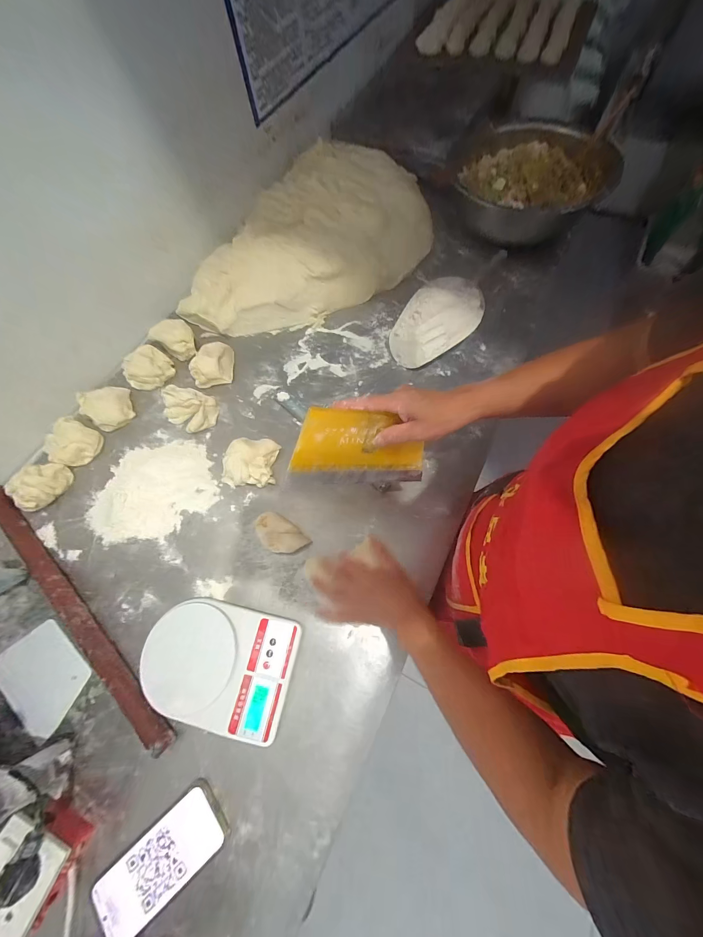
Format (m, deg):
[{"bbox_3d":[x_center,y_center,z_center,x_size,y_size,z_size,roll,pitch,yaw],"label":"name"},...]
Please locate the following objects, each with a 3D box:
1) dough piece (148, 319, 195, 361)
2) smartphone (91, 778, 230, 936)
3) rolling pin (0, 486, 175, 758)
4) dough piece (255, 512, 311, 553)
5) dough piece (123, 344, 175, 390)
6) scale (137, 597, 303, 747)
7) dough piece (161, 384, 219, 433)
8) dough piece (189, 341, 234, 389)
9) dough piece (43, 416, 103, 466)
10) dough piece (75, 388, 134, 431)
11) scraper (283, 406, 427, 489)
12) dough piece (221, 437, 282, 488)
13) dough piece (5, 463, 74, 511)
[{"bbox_3d":[-0.382,-0.282,0.686,0.093,0.053,0.056,28,71,13],"label":"dough piece"},{"bbox_3d":[-0.234,0.483,0.392,0.157,0.016,0.073,-41,71,-13],"label":"smartphone"},{"bbox_3d":[-0.453,0.210,0.506,0.545,0.032,0.037,39,74,17],"label":"rolling pin"},{"bbox_3d":[-0.117,0.111,0.526,0.084,0.036,0.052,27,71,13],"label":"dough piece"},{"bbox_3d":[-0.427,-0.209,0.664,0.072,0.047,0.088,40,74,17],"label":"dough piece"},{"bbox_3d":[-0.191,0.279,0.459,0.207,0.044,0.151,11,68,7],"label":"scale"},{"bbox_3d":[-0.314,-0.120,0.620,0.086,0.057,0.077,26,71,13],"label":"dough piece"},{"bbox_3d":[-0.293,-0.227,0.668,0.078,0.053,0.098,-6,67,0],"label":"dough piece"},{"bbox_3d":[-0.535,-0.049,0.604,0.087,0.050,0.081,-1,67,2],"label":"dough piece"},{"bbox_3d":[-0.486,-0.121,0.634,0.082,0.040,0.083,-23,68,-7],"label":"dough piece"},{"bbox_3d":[0.015,-0.022,0.429,0.187,0.124,0.007,1,45,-15],"label":"scraper"},{"bbox_3d":[-0.184,-0.015,0.574,0.091,0.055,0.086,1,67,3],"label":"dough piece"},{"bbox_3d":[-0.566,0.027,0.574,0.077,0.053,0.092,24,70,12],"label":"dough piece"}]

